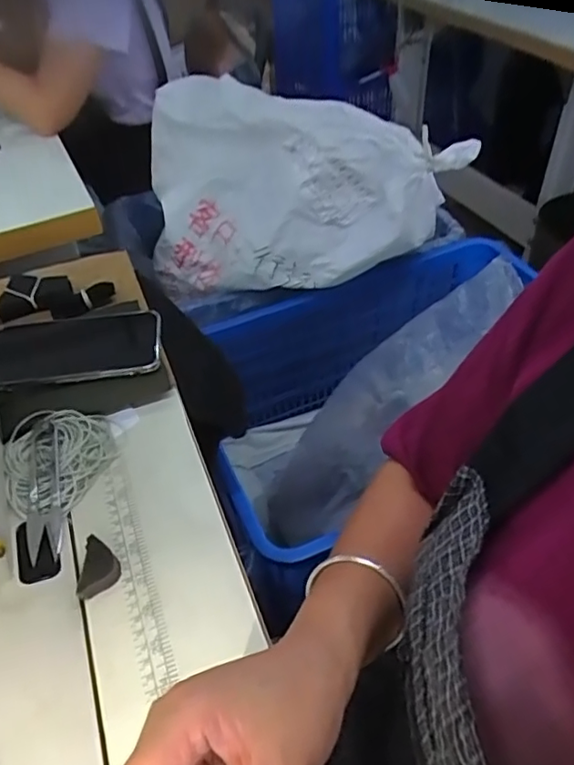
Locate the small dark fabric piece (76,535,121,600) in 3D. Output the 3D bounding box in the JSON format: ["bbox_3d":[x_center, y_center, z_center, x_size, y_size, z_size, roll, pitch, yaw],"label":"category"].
[{"bbox_3d":[-0.132,0.130,0.405,0.025,0.018,0.044,-4,45,-5],"label":"small dark fabric piece"}]

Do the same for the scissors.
[{"bbox_3d":[-0.193,0.079,0.451,0.025,0.010,0.118,-9,55,-14],"label":"scissors"}]

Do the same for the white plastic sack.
[{"bbox_3d":[0.013,-0.323,0.916,0.463,0.218,0.313,-10,46,-5],"label":"white plastic sack"}]

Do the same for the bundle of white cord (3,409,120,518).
[{"bbox_3d":[-0.187,0.062,0.470,0.085,0.022,0.090,-14,47,-15],"label":"bundle of white cord"}]

